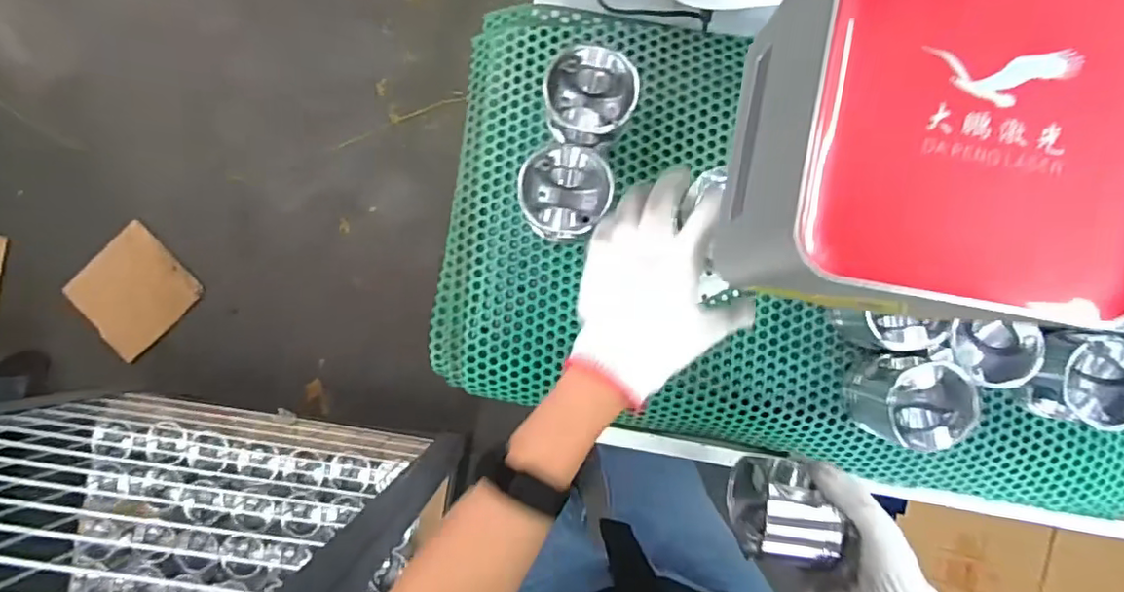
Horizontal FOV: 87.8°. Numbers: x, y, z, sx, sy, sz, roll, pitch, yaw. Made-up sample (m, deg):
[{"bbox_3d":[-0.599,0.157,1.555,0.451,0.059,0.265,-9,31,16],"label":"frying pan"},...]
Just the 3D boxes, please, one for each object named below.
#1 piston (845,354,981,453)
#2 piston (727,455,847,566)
[{"bbox_3d":[0.311,0.094,0.521,0.083,0.065,0.078,0,89,0],"label":"piston"},{"bbox_3d":[0.176,0.166,0.466,0.063,0.075,0.071,0,92,-2],"label":"piston"}]

